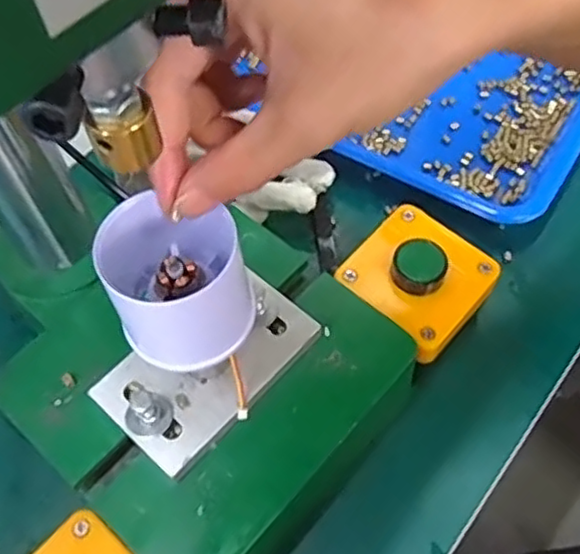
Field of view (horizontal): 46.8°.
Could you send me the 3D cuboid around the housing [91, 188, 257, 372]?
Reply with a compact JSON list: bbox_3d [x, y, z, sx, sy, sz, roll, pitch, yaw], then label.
[{"bbox_3d":[-0.044,0.000,0.267,0.056,0.049,0.054,-2,57,3],"label":"housing"}]

